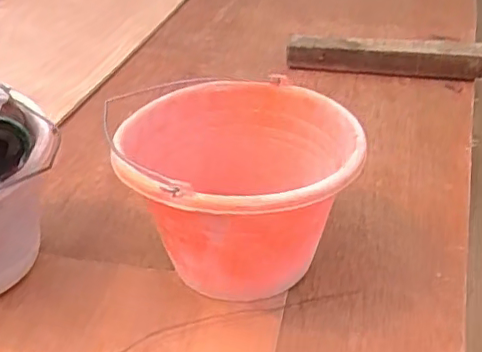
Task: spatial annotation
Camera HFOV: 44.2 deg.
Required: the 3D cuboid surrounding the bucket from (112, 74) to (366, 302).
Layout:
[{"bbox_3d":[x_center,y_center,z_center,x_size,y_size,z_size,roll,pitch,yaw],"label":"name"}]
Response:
[{"bbox_3d":[0.001,0.014,0.654,0.243,0.169,0.249,-2,38,2],"label":"bucket"}]

